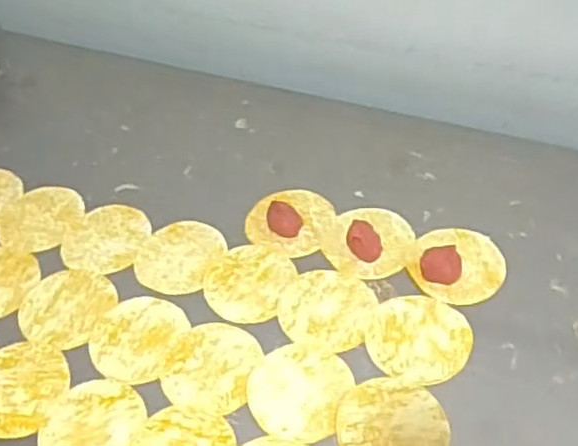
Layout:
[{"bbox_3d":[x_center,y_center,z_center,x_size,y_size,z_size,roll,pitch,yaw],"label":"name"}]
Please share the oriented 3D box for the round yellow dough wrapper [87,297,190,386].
[{"bbox_3d":[-0.127,0.097,0.598,0.083,0.004,0.081,-2,49,2],"label":"round yellow dough wrapper"}]

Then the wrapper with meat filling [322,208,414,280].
[{"bbox_3d":[0.074,0.012,0.642,0.078,0.020,0.078,-2,49,2],"label":"wrapper with meat filling"}]

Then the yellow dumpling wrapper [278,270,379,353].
[{"bbox_3d":[0.031,0.073,0.606,0.078,0.004,0.077,15,52,15],"label":"yellow dumpling wrapper"}]

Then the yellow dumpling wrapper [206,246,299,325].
[{"bbox_3d":[-0.038,0.052,0.630,0.075,0.004,0.081,-2,49,2],"label":"yellow dumpling wrapper"}]

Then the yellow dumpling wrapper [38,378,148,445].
[{"bbox_3d":[-0.154,0.160,0.545,0.074,0.004,0.084,11,51,13],"label":"yellow dumpling wrapper"}]

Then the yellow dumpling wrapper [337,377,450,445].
[{"bbox_3d":[0.077,0.155,0.528,0.081,0.004,0.079,11,51,12],"label":"yellow dumpling wrapper"}]

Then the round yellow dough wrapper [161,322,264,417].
[{"bbox_3d":[-0.064,0.117,0.577,0.073,0.004,0.078,-2,49,2],"label":"round yellow dough wrapper"}]

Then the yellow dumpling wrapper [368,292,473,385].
[{"bbox_3d":[0.107,0.094,0.581,0.082,0.004,0.082,-2,49,2],"label":"yellow dumpling wrapper"}]

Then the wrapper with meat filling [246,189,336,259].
[{"bbox_3d":[0.003,-0.008,0.669,0.081,0.016,0.078,-2,49,2],"label":"wrapper with meat filling"}]

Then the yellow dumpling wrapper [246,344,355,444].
[{"bbox_3d":[0.006,0.131,0.557,0.077,0.004,0.079,-2,49,2],"label":"yellow dumpling wrapper"}]

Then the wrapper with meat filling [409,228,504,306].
[{"bbox_3d":[0.150,0.033,0.622,0.080,0.013,0.080,-2,49,2],"label":"wrapper with meat filling"}]

